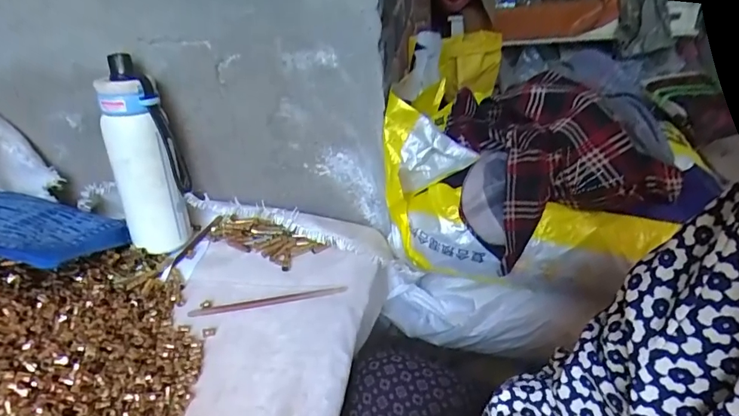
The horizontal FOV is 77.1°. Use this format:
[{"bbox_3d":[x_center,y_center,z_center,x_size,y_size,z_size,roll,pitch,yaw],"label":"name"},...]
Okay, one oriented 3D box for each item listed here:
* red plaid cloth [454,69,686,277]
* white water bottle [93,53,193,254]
[{"bbox_3d":[0.218,-0.074,0.599,0.184,0.150,0.257,-12,33,-10],"label":"red plaid cloth"},{"bbox_3d":[-0.278,-0.048,0.575,0.082,0.242,0.068,-24,37,-27],"label":"white water bottle"}]

